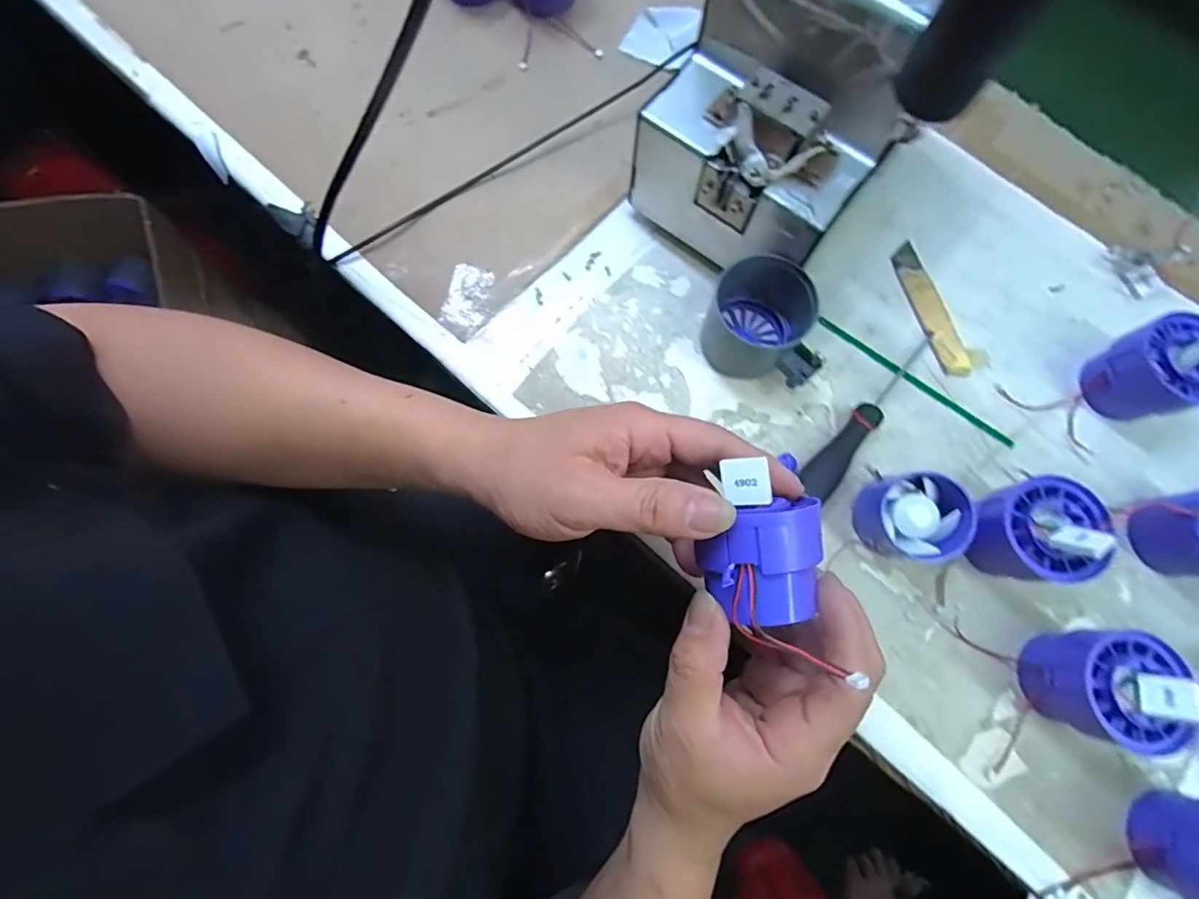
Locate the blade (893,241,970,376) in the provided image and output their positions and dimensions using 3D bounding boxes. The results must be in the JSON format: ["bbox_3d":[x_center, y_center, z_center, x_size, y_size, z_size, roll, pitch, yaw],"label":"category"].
[{"bbox_3d":[0.222,-0.095,0.359,0.020,0.004,0.098,-14,76,-5],"label":"blade"}]

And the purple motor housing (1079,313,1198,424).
[{"bbox_3d":[0.337,-0.047,0.324,0.051,0.054,0.055,-14,76,-5],"label":"purple motor housing"}]

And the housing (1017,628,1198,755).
[{"bbox_3d":[0.258,0.121,0.279,0.053,0.051,0.054,18,76,4],"label":"housing"}]

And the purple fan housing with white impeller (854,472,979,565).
[{"bbox_3d":[0.181,0.040,0.309,0.051,0.037,0.048,0,75,-1],"label":"purple fan housing with white impeller"}]

